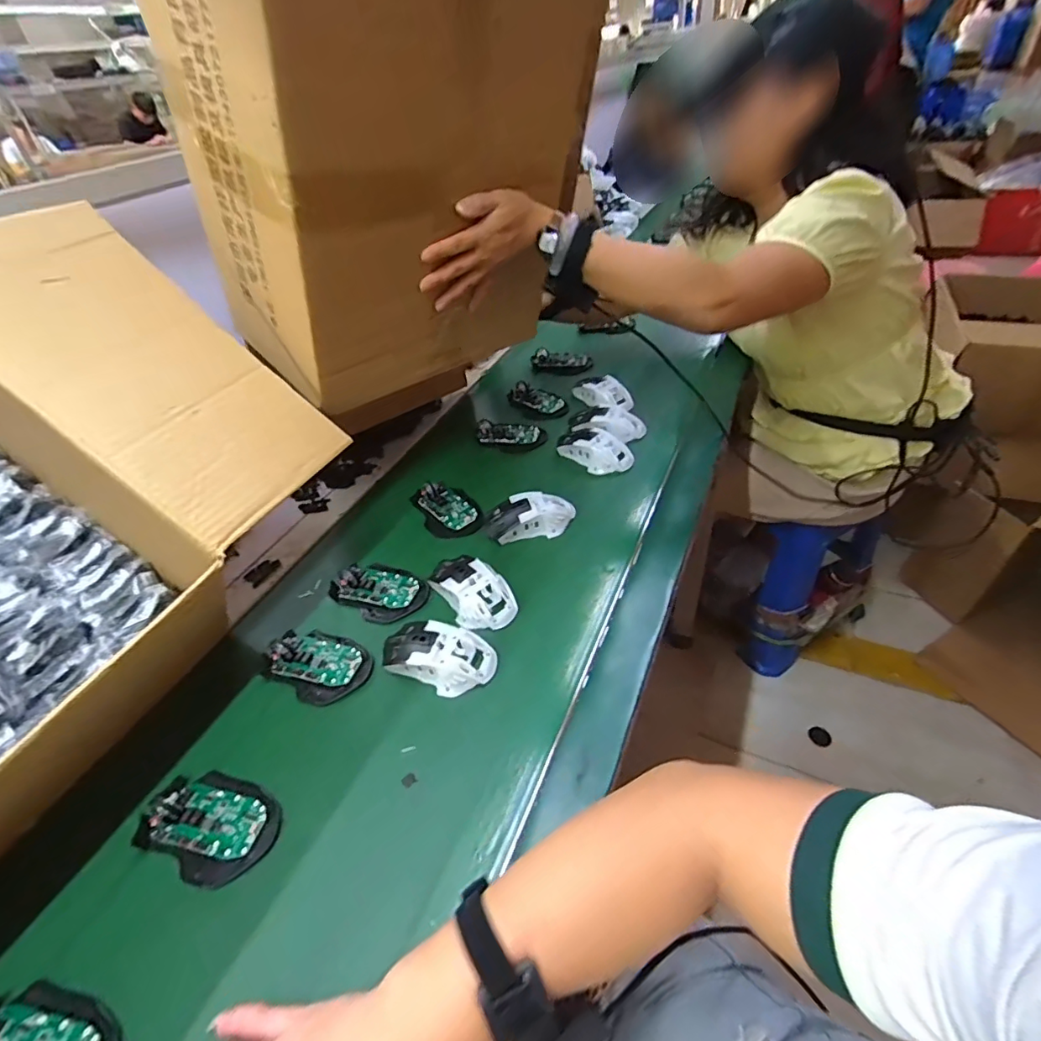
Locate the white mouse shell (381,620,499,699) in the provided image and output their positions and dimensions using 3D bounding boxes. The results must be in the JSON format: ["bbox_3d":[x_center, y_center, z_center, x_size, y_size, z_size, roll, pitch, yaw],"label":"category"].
[{"bbox_3d":[-0.082,0.133,0.522,0.114,0.030,0.062,7,44,16],"label":"white mouse shell"}]

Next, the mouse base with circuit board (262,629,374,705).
[{"bbox_3d":[-0.211,0.144,0.543,0.107,0.023,0.070,15,47,24],"label":"mouse base with circuit board"}]

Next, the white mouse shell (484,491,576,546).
[{"bbox_3d":[0.013,-0.007,0.662,0.110,0.032,0.053,-12,42,-5],"label":"white mouse shell"}]

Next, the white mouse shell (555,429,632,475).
[{"bbox_3d":[0.109,-0.104,0.758,0.061,0.032,0.109,-35,48,-27],"label":"white mouse shell"}]

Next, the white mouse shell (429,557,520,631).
[{"bbox_3d":[-0.054,0.074,0.581,0.062,0.033,0.110,-32,47,-24],"label":"white mouse shell"}]

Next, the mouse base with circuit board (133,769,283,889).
[{"bbox_3d":[-0.259,0.251,0.438,0.113,0.021,0.074,14,46,23],"label":"mouse base with circuit board"}]

